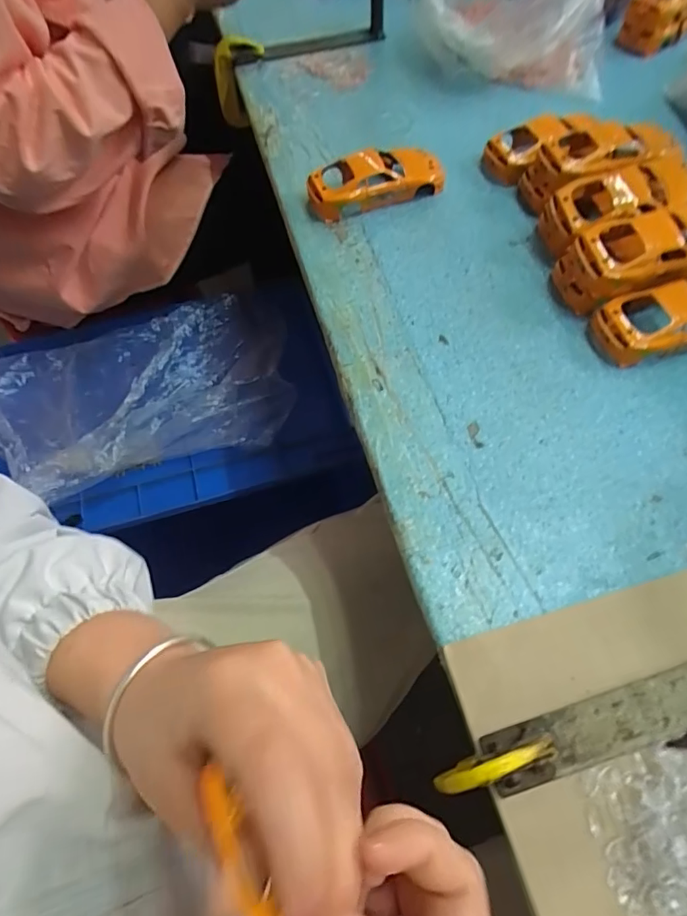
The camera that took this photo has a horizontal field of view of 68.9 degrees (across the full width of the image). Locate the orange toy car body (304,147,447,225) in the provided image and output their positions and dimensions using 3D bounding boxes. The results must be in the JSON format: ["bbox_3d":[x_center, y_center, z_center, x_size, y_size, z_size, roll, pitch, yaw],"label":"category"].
[{"bbox_3d":[0.029,-0.261,0.465,0.131,0.026,0.052,-19,64,-7],"label":"orange toy car body"}]

